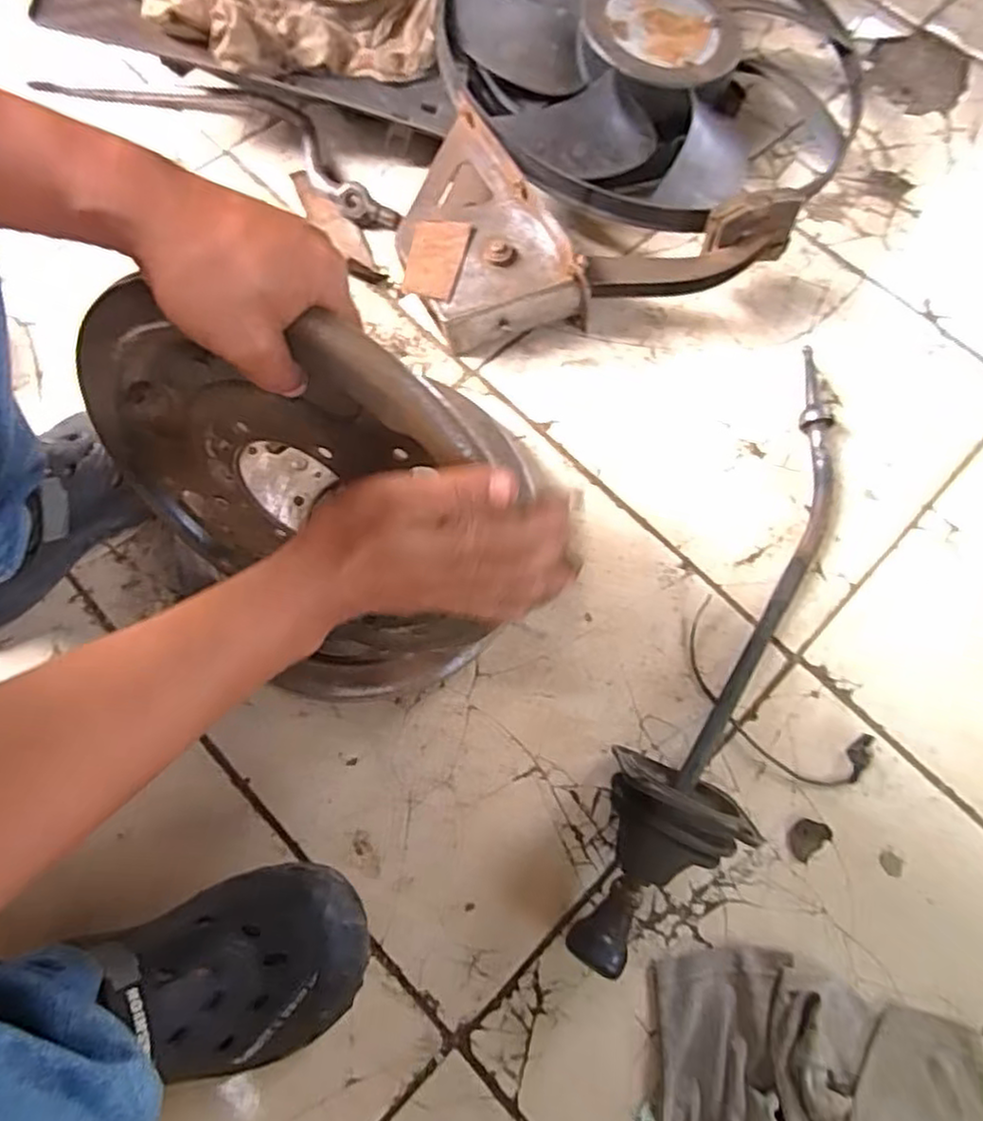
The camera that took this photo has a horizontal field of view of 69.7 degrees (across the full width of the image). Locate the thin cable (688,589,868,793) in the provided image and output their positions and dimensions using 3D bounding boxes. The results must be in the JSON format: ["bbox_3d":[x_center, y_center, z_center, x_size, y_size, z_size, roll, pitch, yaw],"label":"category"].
[{"bbox_3d":[0.236,0.120,0.605,0.185,0.012,0.076,43,76,14],"label":"thin cable"}]

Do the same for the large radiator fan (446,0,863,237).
[{"bbox_3d":[0.181,-0.574,0.812,0.474,0.111,0.492,19,70,5],"label":"large radiator fan"}]

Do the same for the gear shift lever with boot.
[{"bbox_3d":[0.211,0.042,0.581,0.107,0.096,0.589,23,70,6],"label":"gear shift lever with boot"}]

